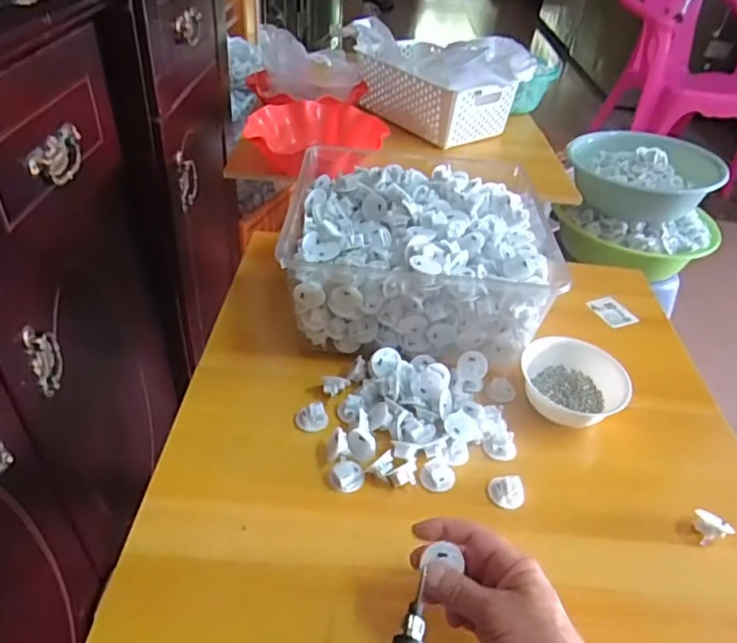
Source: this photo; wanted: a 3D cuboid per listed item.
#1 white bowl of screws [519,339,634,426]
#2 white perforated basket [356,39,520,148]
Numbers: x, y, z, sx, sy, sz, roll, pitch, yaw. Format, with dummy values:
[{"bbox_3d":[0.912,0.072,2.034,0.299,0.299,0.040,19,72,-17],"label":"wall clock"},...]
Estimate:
[{"bbox_3d":[0.228,0.070,0.646,0.121,0.051,0.103,24,43,20],"label":"white bowl of screws"},{"bbox_3d":[0.123,-0.453,1.136,0.179,0.105,0.284,-27,50,-33],"label":"white perforated basket"}]

